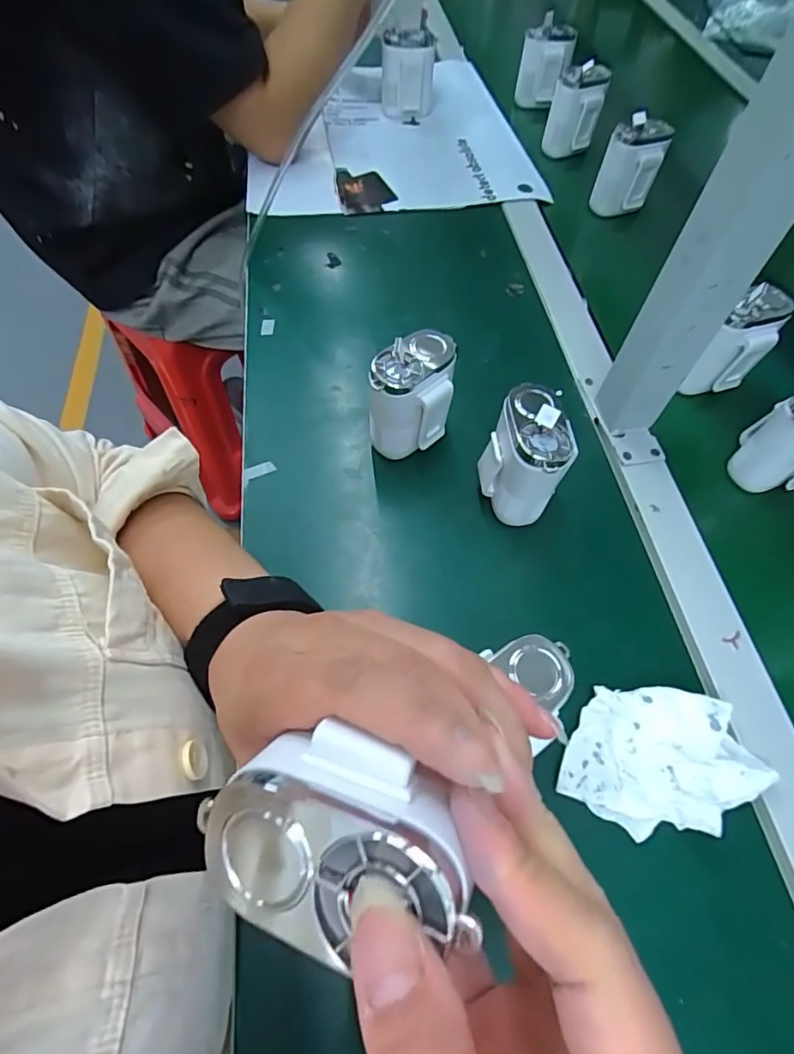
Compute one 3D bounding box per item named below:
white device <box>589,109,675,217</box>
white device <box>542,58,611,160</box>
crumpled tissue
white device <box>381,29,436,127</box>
[{"bbox_3d":[0.258,-0.404,0.569,0.065,0.092,0.050,4,47,1],"label":"white device"},{"bbox_3d":[0.220,-0.510,0.621,0.049,0.078,0.055,34,64,17],"label":"white device"},{"bbox_3d":[0.154,0.135,0.296,0.115,0.020,0.074,1,60,-1],"label":"crumpled tissue"},{"bbox_3d":[0.014,-0.582,0.667,0.066,0.100,0.048,3,60,0],"label":"white device"}]

